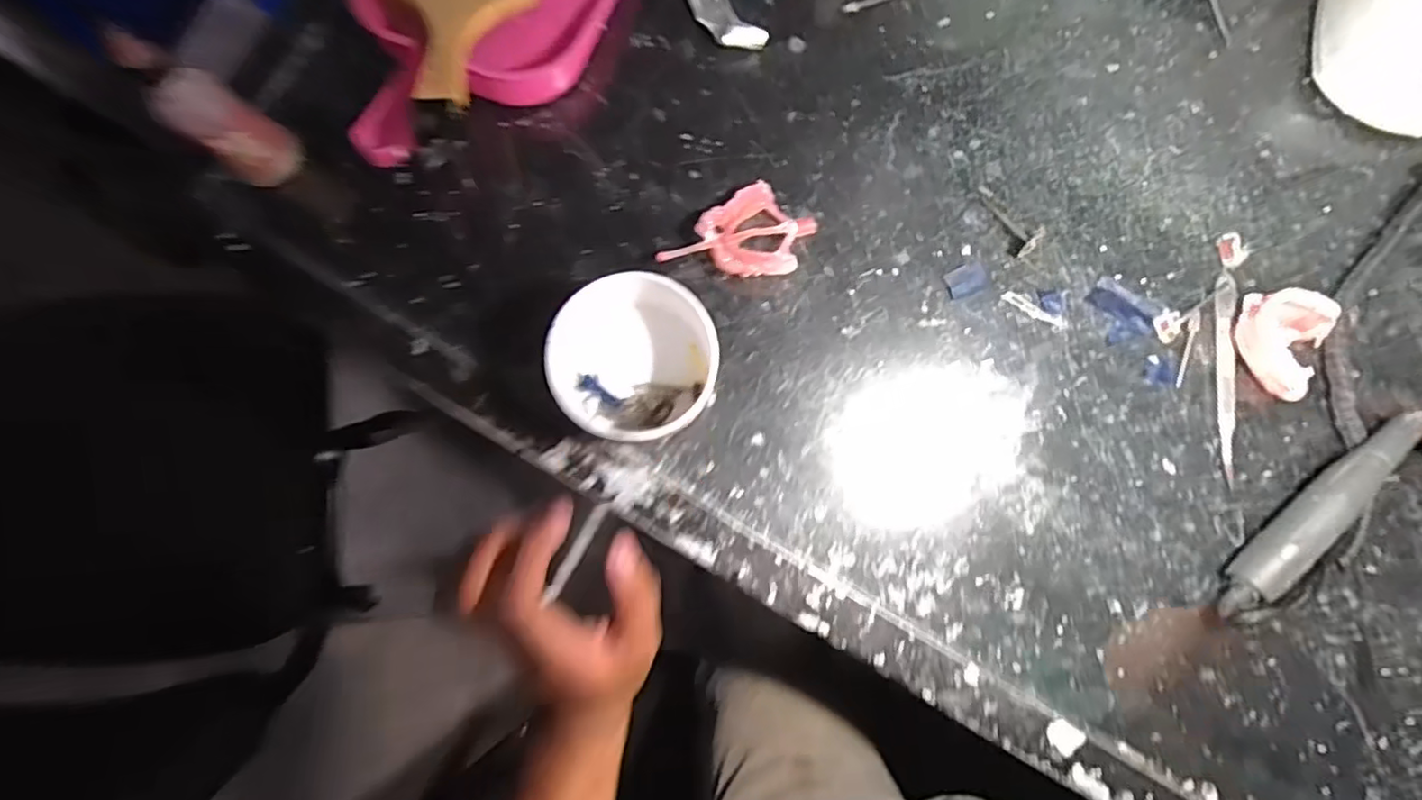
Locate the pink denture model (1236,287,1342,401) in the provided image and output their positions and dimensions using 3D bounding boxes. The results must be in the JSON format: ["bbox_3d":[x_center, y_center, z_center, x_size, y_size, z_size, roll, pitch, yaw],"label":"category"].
[{"bbox_3d":[0.361,-0.041,0.398,0.055,0.023,0.061,37,84,4],"label":"pink denture model"}]

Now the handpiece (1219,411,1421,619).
[{"bbox_3d":[0.366,0.071,0.381,0.160,0.032,0.030,-37,85,-5],"label":"handpiece"}]

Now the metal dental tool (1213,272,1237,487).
[{"bbox_3d":[0.332,-0.015,0.404,0.013,0.007,0.136,4,83,0],"label":"metal dental tool"}]

